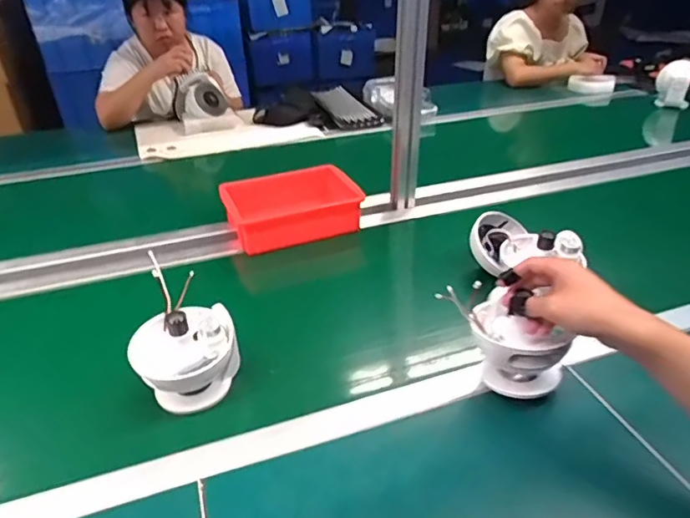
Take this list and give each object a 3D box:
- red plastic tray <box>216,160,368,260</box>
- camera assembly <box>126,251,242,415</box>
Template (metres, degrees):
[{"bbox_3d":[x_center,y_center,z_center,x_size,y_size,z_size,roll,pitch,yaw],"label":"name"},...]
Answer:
[{"bbox_3d":[-0.102,-0.097,0.972,0.239,0.090,0.167,-14,37,-24],"label":"red plastic tray"},{"bbox_3d":[-0.197,0.097,0.612,0.102,0.151,0.112,17,35,19],"label":"camera assembly"}]

